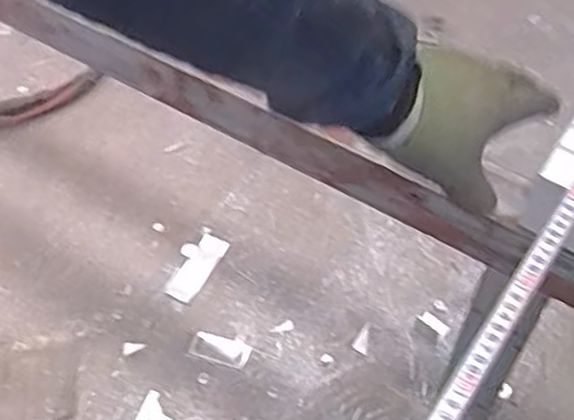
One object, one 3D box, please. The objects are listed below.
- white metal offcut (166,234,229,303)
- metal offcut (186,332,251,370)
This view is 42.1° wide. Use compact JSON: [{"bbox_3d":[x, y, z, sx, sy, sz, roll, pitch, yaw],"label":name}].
[{"bbox_3d":[-0.157,0.100,1.302,0.051,0.010,0.132,24,56,16],"label":"white metal offcut"},{"bbox_3d":[-0.109,0.229,1.218,0.097,0.005,0.049,14,54,9],"label":"metal offcut"}]

